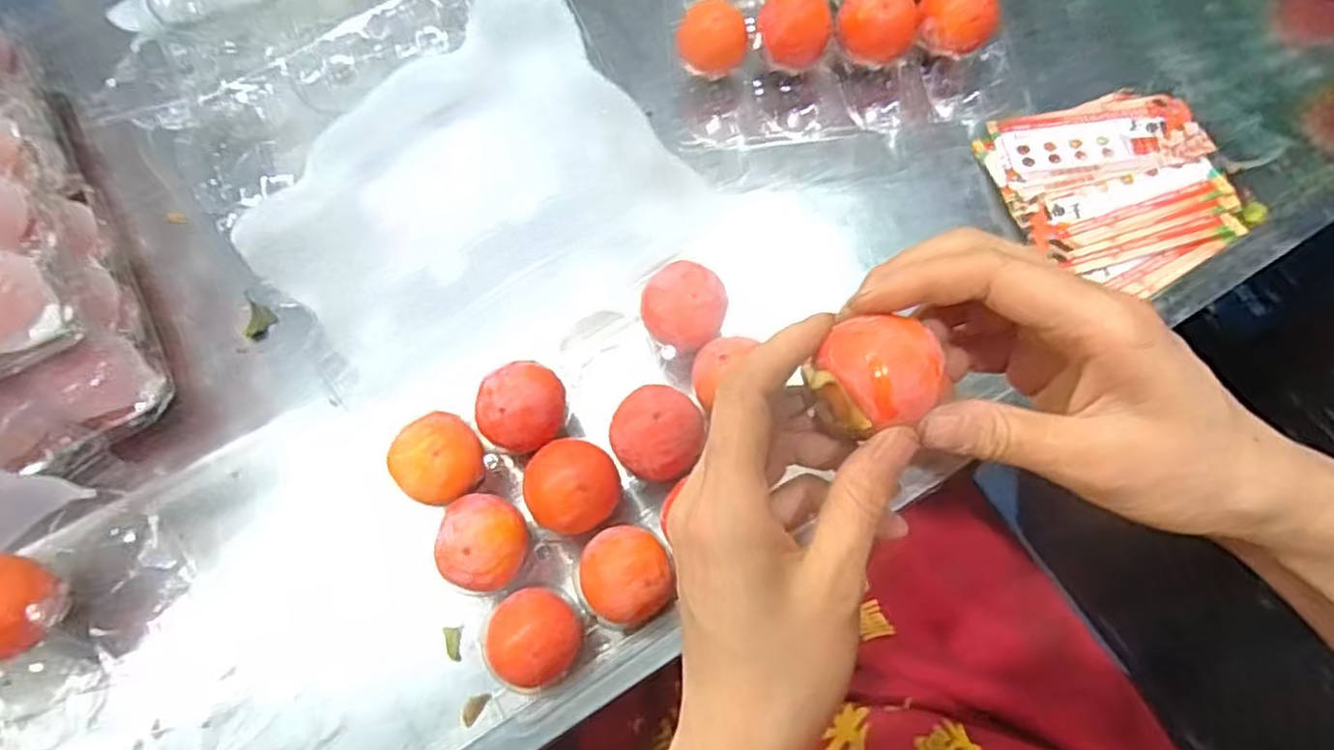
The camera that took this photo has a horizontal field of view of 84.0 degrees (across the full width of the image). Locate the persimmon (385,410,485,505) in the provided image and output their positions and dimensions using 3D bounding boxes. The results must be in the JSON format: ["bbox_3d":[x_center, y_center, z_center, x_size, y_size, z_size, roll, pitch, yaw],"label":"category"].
[{"bbox_3d":[-0.103,0.040,0.340,0.037,0.034,0.038,-1,70,2],"label":"persimmon"}]

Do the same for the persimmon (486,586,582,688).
[{"bbox_3d":[-0.056,0.111,0.314,0.037,0.027,0.037,-1,70,2],"label":"persimmon"}]

